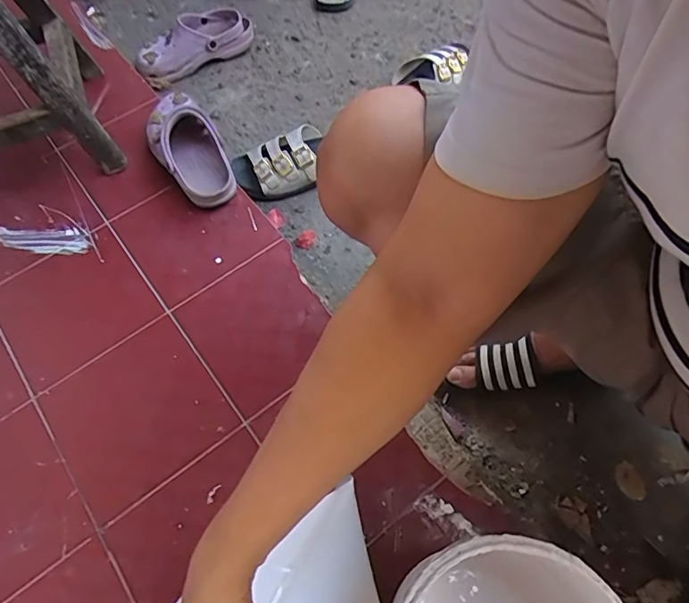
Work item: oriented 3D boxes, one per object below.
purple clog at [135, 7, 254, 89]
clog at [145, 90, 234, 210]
[{"bbox_3d":[-0.301,-0.517,0.985,0.237,0.073,0.110,-29,64,-14],"label":"purple clog"},{"bbox_3d":[-0.254,-0.246,0.810,0.102,0.087,0.228,-27,65,-11],"label":"clog"}]

